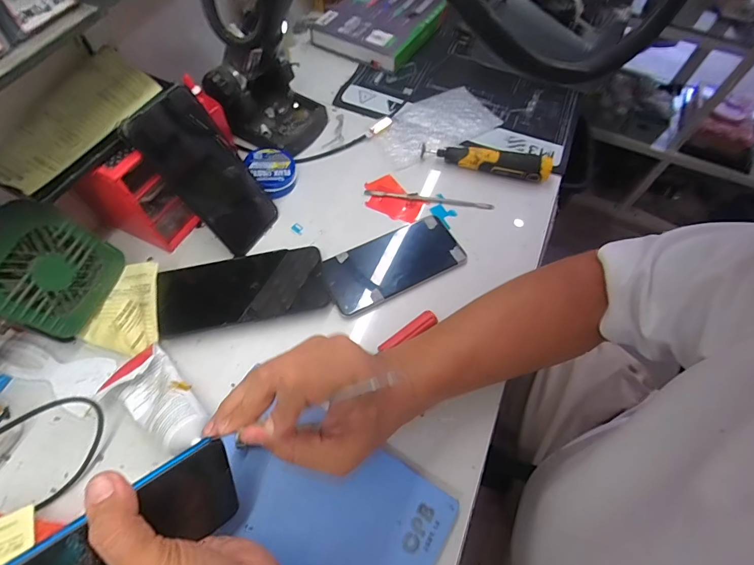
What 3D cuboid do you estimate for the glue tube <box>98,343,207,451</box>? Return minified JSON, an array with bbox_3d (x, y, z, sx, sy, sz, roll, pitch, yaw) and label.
[{"bbox_3d":[-0.191,0.104,0.351,0.111,0.031,0.054,27,60,30],"label":"glue tube"}]

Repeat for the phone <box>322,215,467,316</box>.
[{"bbox_3d":[0.021,-0.023,0.446,0.157,0.010,0.075,-27,66,-16],"label":"phone"}]

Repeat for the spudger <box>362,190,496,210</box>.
[{"bbox_3d":[0.066,-0.107,0.500,0.162,0.007,0.010,8,61,1],"label":"spudger"}]

